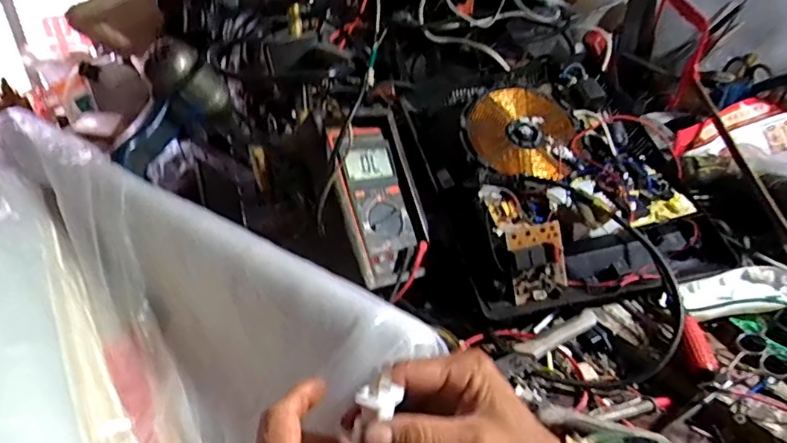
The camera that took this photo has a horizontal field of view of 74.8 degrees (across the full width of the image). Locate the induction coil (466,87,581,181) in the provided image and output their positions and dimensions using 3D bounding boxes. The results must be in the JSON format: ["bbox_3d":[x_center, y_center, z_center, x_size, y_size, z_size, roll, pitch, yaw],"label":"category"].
[{"bbox_3d":[0.167,-0.111,0.646,0.153,0.015,0.139,-25,71,-20],"label":"induction coil"}]

